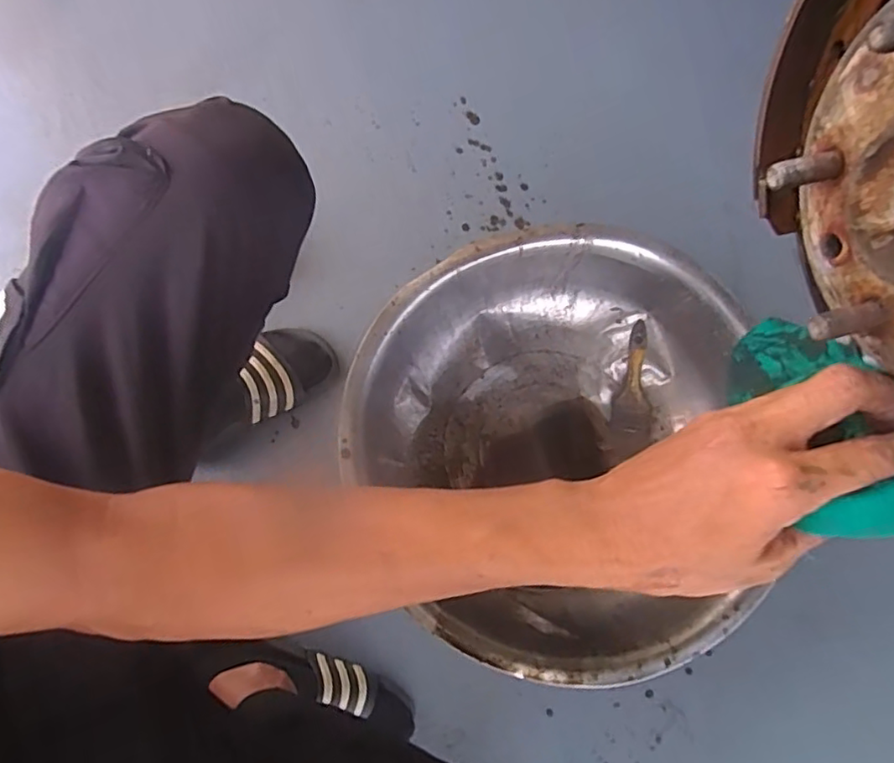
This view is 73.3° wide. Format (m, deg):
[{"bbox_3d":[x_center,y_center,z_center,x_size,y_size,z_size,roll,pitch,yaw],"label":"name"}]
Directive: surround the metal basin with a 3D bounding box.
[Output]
[{"bbox_3d":[0.118,0.083,0.733,0.468,0.175,0.496,-1,73,-4],"label":"metal basin"}]

